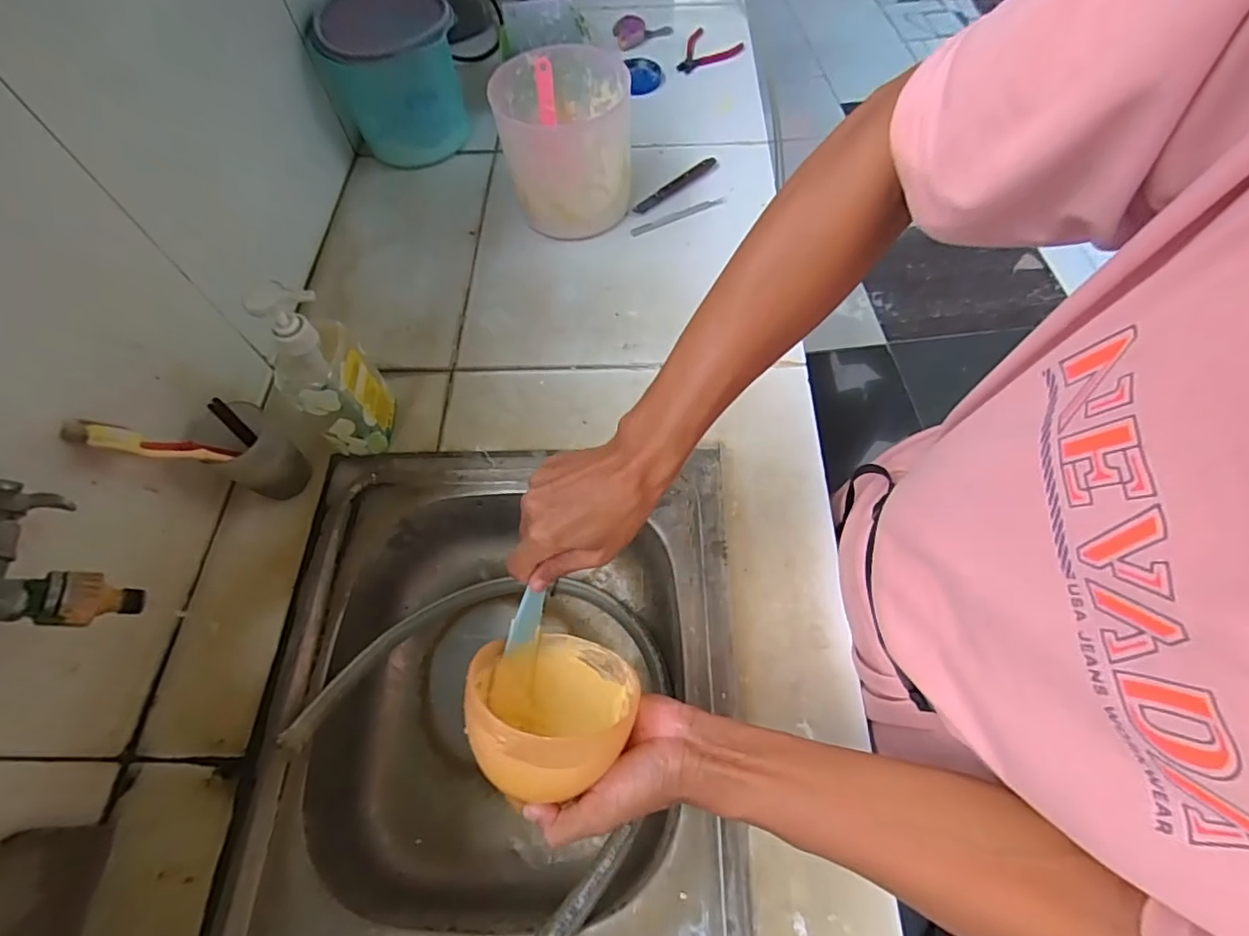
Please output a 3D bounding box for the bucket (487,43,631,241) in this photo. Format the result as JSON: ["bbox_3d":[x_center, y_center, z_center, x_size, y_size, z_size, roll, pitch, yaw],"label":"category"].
[{"bbox_3d":[-0.071,-0.406,0.709,0.154,0.150,0.169,-2,62,3],"label":"bucket"}]

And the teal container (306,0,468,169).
[{"bbox_3d":[-0.304,-0.527,0.770,0.176,0.175,0.168,-2,62,3],"label":"teal container"}]

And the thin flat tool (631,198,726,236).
[{"bbox_3d":[0.073,-0.334,0.748,0.140,0.005,0.012,-25,64,-9],"label":"thin flat tool"}]

